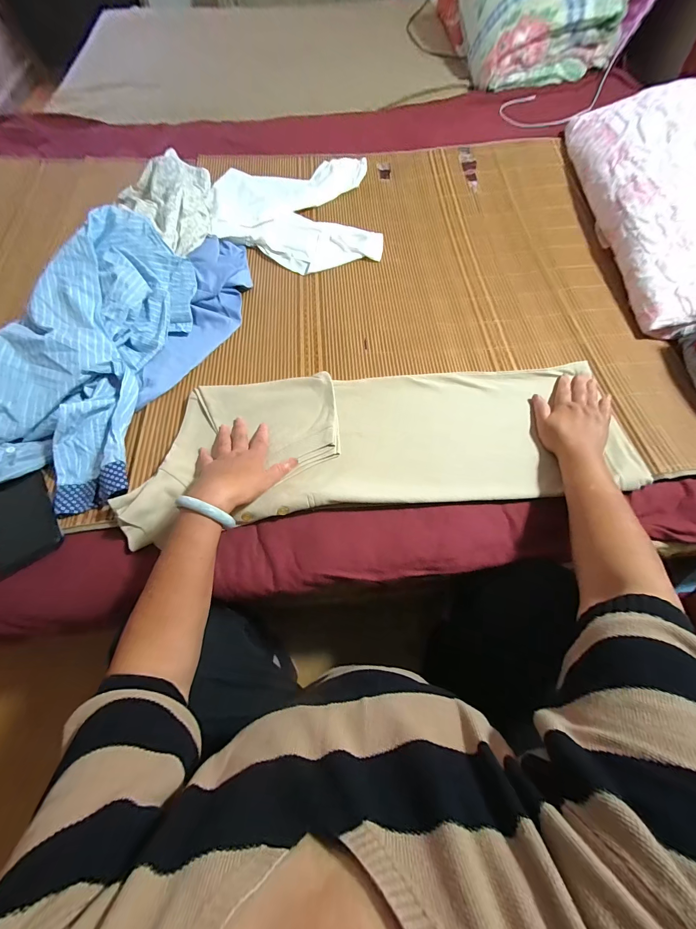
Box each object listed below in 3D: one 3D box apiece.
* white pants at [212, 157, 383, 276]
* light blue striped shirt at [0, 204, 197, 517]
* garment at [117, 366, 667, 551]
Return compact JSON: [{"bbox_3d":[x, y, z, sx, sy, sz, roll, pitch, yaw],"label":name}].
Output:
[{"bbox_3d":[-0.125,-0.591,0.756,0.369,0.029,0.369,-5,66,-2],"label":"white pants"},{"bbox_3d":[-0.436,-0.195,0.531,0.282,0.101,0.523,3,66,1],"label":"light blue striped shirt"},{"bbox_3d":[0.049,-0.046,0.506,0.731,0.043,0.245,-5,66,-4],"label":"garment"}]

